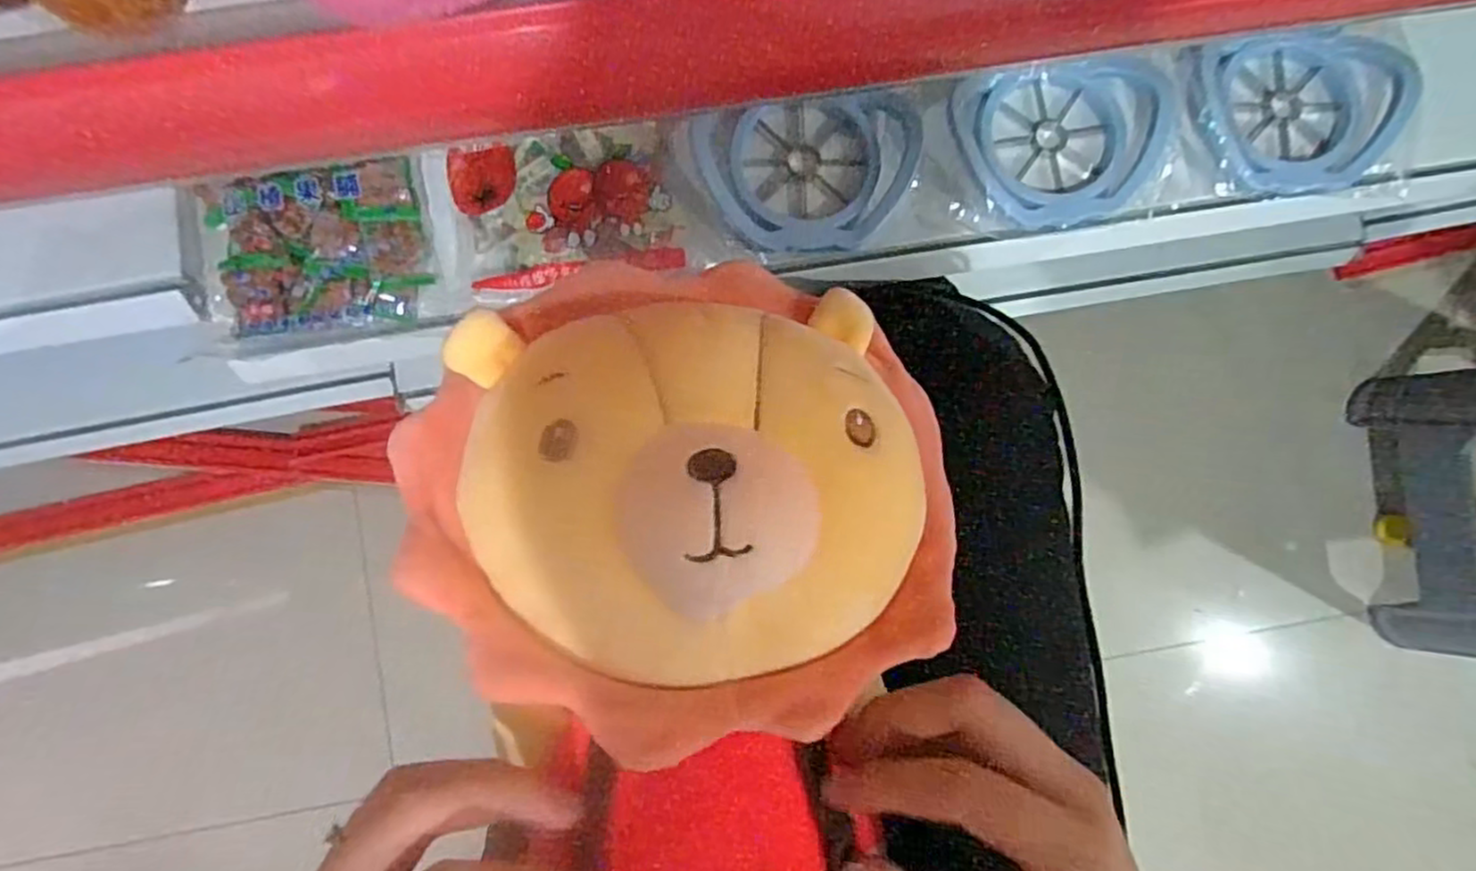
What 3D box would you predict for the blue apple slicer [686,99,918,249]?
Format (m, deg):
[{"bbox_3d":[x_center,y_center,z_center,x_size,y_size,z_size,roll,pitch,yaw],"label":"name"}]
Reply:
[{"bbox_3d":[0.052,-0.203,0.546,0.166,0.023,0.121,-1,87,-2],"label":"blue apple slicer"}]

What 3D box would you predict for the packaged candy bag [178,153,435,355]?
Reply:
[{"bbox_3d":[-0.318,-0.131,0.517,0.174,0.034,0.122,-8,87,-3],"label":"packaged candy bag"}]

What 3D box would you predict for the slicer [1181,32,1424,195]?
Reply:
[{"bbox_3d":[0.437,-0.253,0.560,0.175,0.032,0.127,0,86,-2],"label":"slicer"}]

